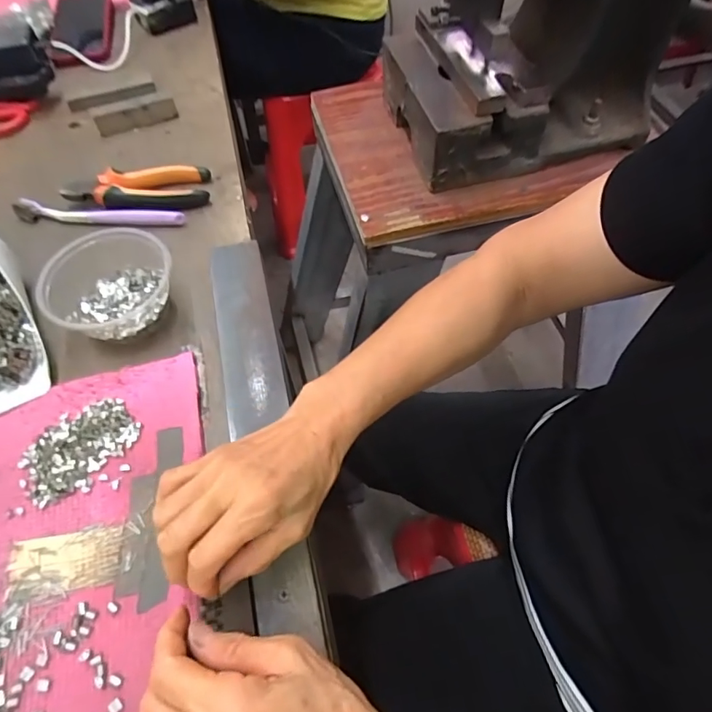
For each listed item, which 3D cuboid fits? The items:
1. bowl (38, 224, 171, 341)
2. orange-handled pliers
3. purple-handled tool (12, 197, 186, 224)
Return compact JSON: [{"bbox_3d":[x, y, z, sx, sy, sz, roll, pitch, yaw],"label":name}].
[{"bbox_3d":[-0.214,-0.062,0.424,0.108,0.047,0.099,0,58,0],"label":"bowl"},{"bbox_3d":[-0.234,-0.175,0.517,0.148,0.023,0.053,-9,58,-6],"label":"orange-handled pliers"},{"bbox_3d":[-0.271,-0.151,0.508,0.181,0.014,0.016,5,58,3],"label":"purple-handled tool"}]

